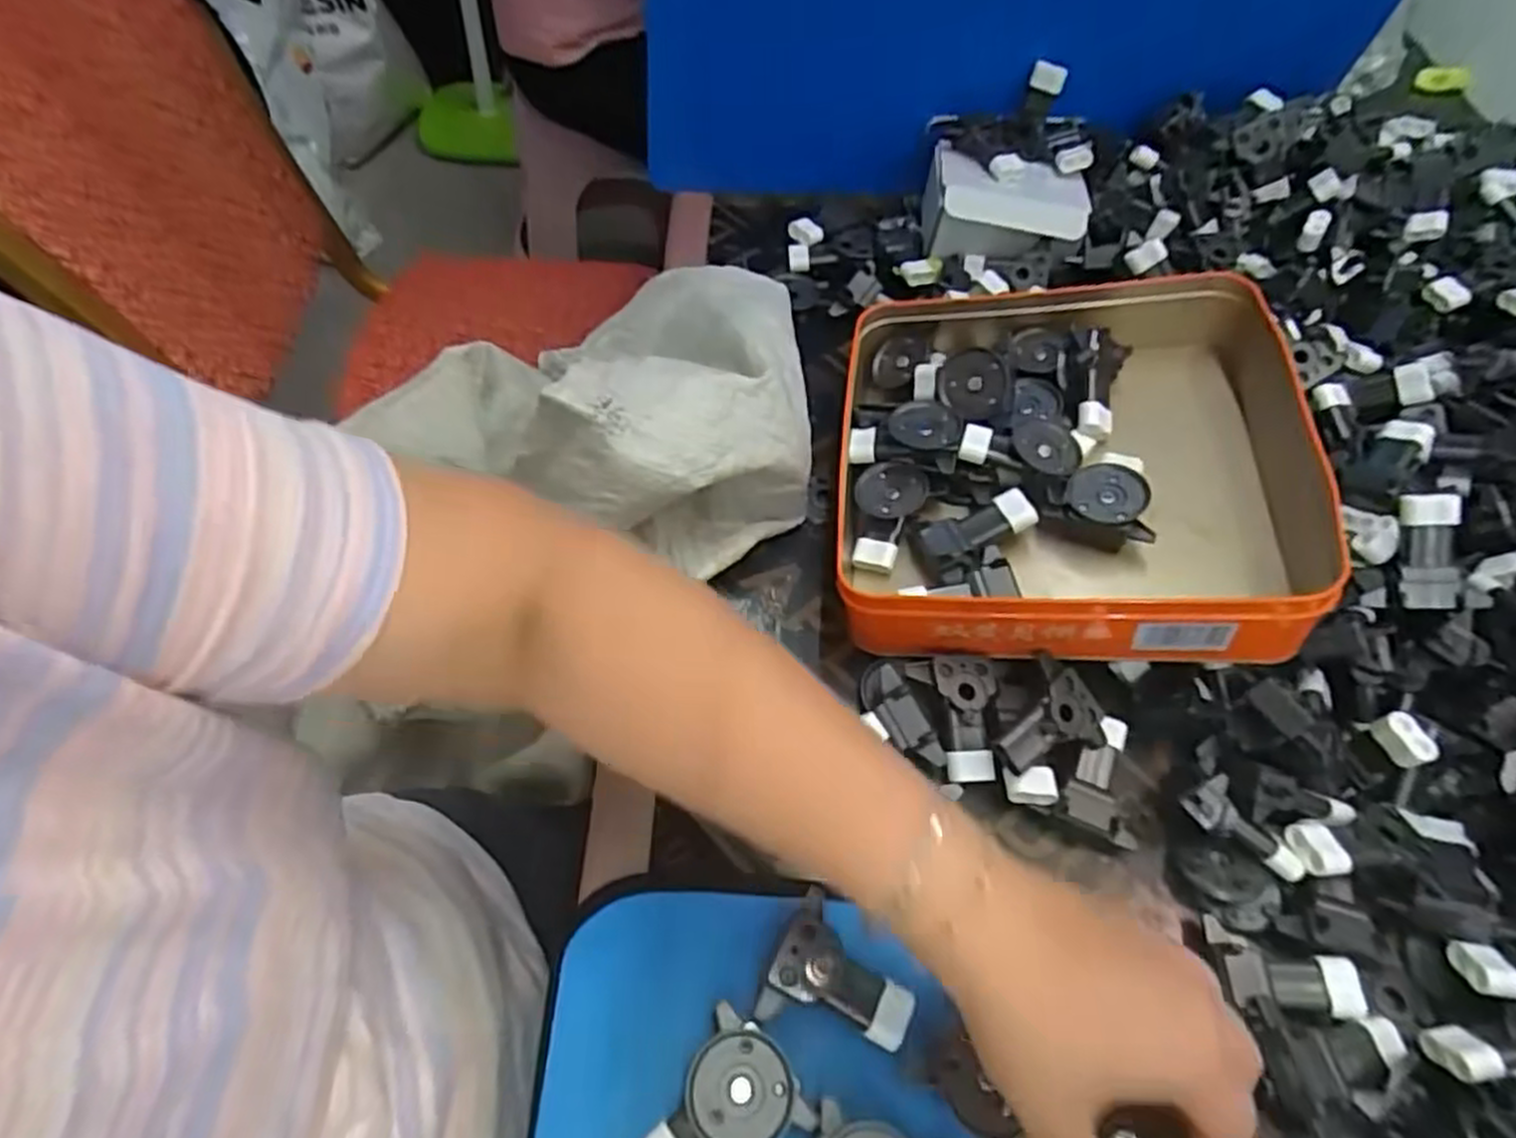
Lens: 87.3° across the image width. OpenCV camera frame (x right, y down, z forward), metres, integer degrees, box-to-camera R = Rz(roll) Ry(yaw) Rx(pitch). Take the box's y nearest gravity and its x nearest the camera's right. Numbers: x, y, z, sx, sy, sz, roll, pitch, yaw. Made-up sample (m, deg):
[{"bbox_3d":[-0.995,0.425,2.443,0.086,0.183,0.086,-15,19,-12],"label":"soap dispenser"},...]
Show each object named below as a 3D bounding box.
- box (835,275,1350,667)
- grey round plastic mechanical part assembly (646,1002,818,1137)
[{"bbox_3d":[0.182,-0.068,0.464,0.268,0.075,0.246,4,59,10],"label":"box"},{"bbox_3d":[-0.012,0.221,0.318,0.051,0.014,0.065,34,61,15],"label":"grey round plastic mechanical part assembly"}]

